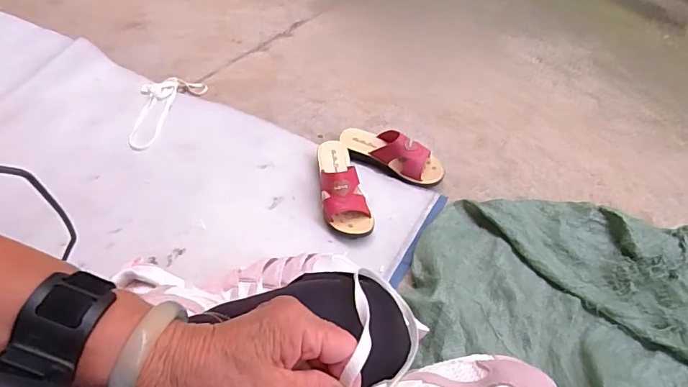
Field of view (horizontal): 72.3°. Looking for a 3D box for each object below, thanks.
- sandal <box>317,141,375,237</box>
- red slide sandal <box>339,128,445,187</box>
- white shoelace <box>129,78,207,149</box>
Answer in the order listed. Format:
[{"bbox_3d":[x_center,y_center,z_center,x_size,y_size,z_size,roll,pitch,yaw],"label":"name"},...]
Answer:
[{"bbox_3d":[-0.011,-0.022,0.925,0.086,0.081,0.227,-14,54,-8],"label":"sandal"},{"bbox_3d":[0.098,-0.086,0.987,0.228,0.076,0.079,21,57,17],"label":"red slide sandal"},{"bbox_3d":[-0.447,-0.205,1.116,0.132,0.015,0.237,20,54,15],"label":"white shoelace"}]

